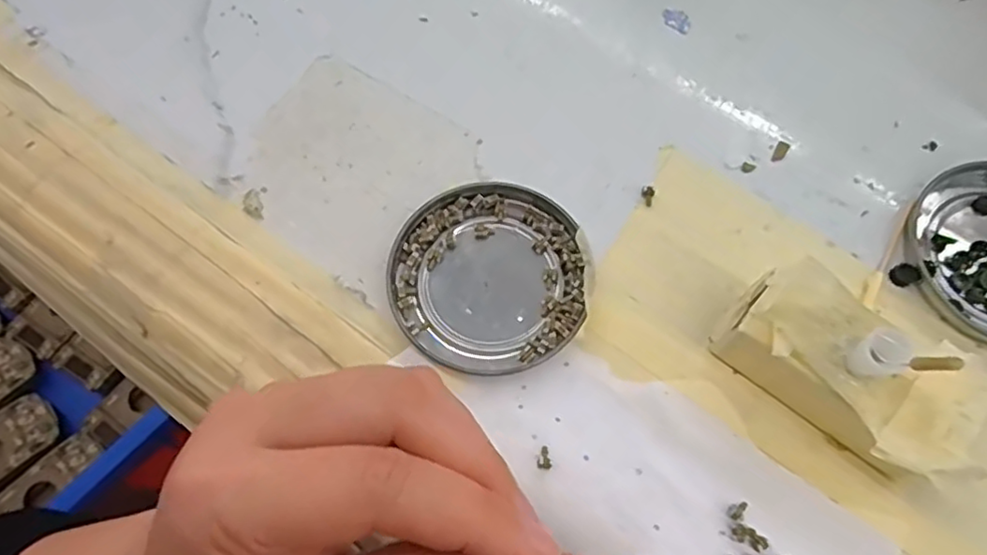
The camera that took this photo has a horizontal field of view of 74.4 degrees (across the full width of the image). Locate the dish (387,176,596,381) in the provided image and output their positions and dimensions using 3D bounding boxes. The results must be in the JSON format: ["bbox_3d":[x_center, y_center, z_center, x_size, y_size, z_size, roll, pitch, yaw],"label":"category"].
[{"bbox_3d":[-0.001,-0.001,0.261,0.077,0.009,0.079,0,69,1],"label":"dish"}]

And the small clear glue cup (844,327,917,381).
[{"bbox_3d":[0.123,0.025,0.209,0.015,0.018,0.013,-23,70,-8],"label":"small clear glue cup"}]

